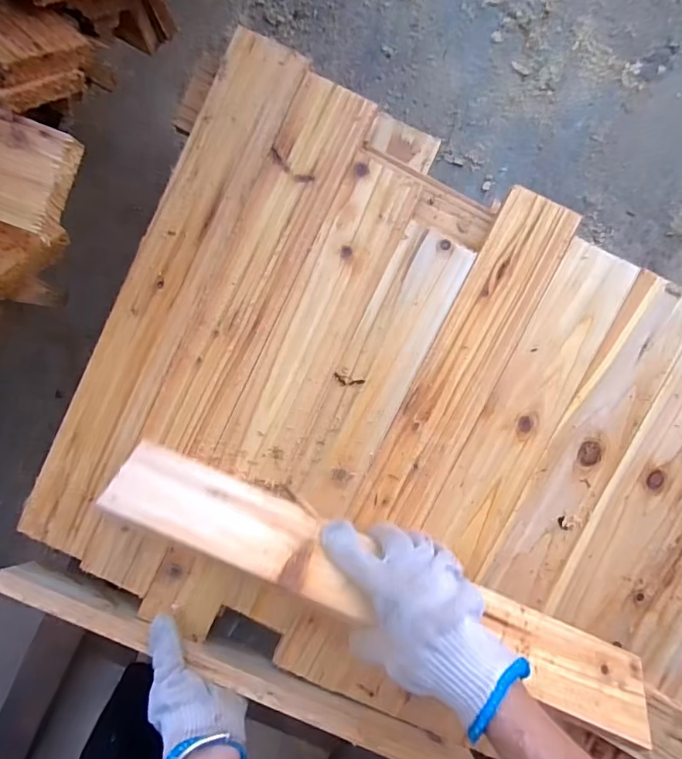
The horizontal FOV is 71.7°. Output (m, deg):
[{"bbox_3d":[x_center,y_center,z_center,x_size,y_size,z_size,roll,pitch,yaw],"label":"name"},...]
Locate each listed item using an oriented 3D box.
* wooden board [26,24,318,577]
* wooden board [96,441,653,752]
[{"bbox_3d":[-0.171,-0.070,0.440,0.075,0.010,0.502,26,95,-2],"label":"wooden board"},{"bbox_3d":[0.036,0.180,0.414,0.496,0.016,0.073,24,55,1],"label":"wooden board"}]

